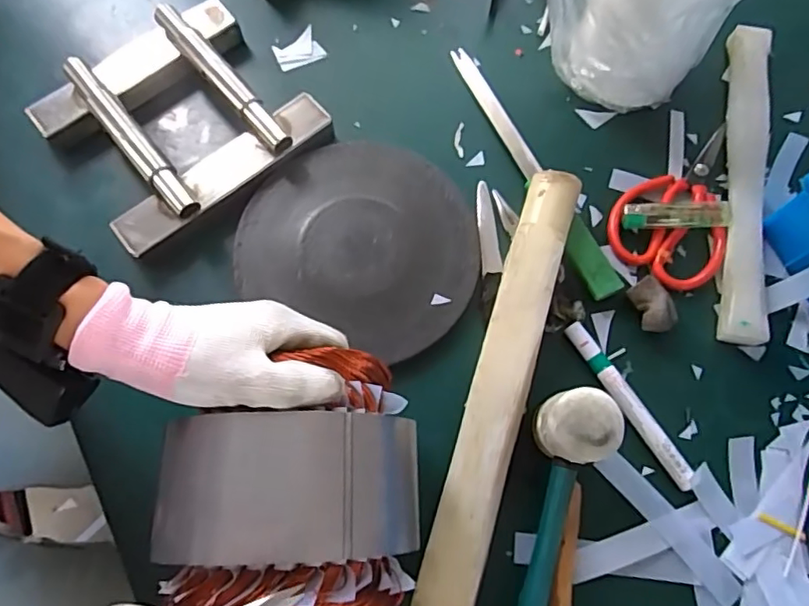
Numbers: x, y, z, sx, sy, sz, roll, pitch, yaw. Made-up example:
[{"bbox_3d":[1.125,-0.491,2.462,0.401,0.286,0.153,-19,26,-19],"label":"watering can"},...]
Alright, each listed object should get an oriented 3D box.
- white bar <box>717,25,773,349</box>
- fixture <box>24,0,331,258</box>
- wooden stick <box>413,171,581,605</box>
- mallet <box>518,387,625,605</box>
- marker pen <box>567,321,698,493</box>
[{"bbox_3d":[0.296,-0.110,0.495,0.037,0.017,0.303,11,71,3],"label":"white bar"},{"bbox_3d":[-0.196,-0.162,0.492,0.190,0.038,0.180,-39,76,-13],"label":"fixture"},{"bbox_3d":[0.072,0.054,0.424,0.045,0.040,0.340,17,72,5],"label":"wooden stick"},{"bbox_3d":[0.085,0.196,0.357,0.050,0.068,0.287,13,71,4],"label":"mallet"},{"bbox_3d":[0.169,0.074,0.432,0.016,0.012,0.139,-30,74,-10],"label":"marker pen"}]

